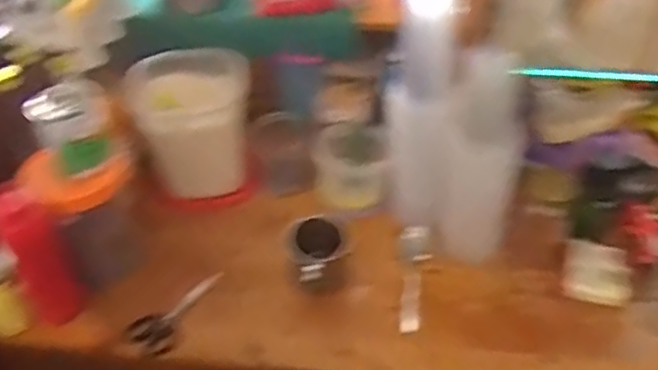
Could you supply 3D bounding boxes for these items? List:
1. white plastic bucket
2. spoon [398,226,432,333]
[{"bbox_3d":[-0.210,-0.101,1.079,0.182,0.169,0.152,-8,44,-4],"label":"white plastic bucket"},{"bbox_3d":[0.119,0.129,0.941,0.042,0.014,0.156,1,55,5],"label":"spoon"}]

